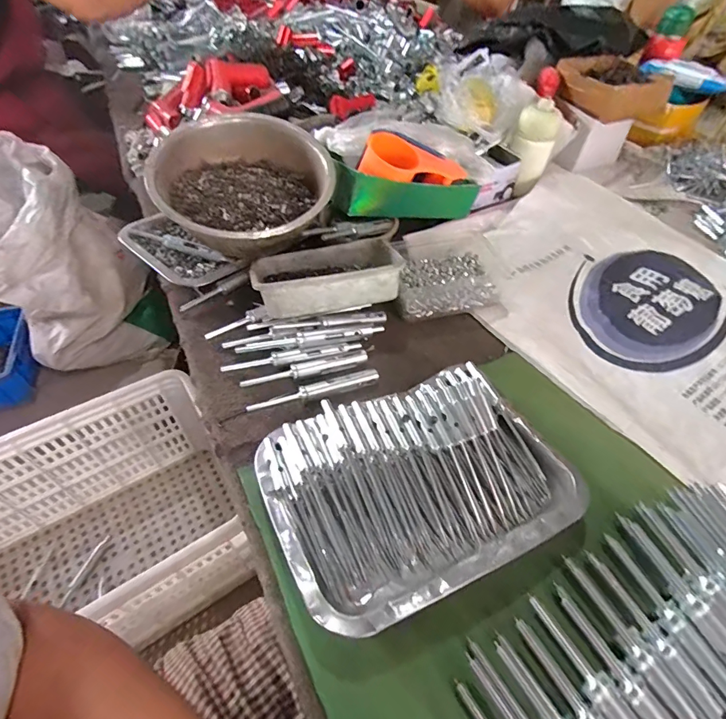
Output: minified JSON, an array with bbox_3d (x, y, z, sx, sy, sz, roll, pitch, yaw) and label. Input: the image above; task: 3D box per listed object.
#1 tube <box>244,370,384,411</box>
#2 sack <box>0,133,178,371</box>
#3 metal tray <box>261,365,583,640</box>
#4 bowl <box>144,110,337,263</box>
[{"bbox_3d":[-0.051,0.035,0.444,0.143,0.014,0.018,-15,53,-15],"label":"tube"},{"bbox_3d":[-0.791,-0.201,1.020,0.327,0.485,0.383,26,53,17],"label":"sack"},{"bbox_3d":[0.048,0.105,0.359,0.244,0.057,0.175,-19,54,-19],"label":"metal tray"},{"bbox_3d":[-0.153,-0.224,0.549,0.217,0.089,0.217,2,66,-4],"label":"bowl"}]

